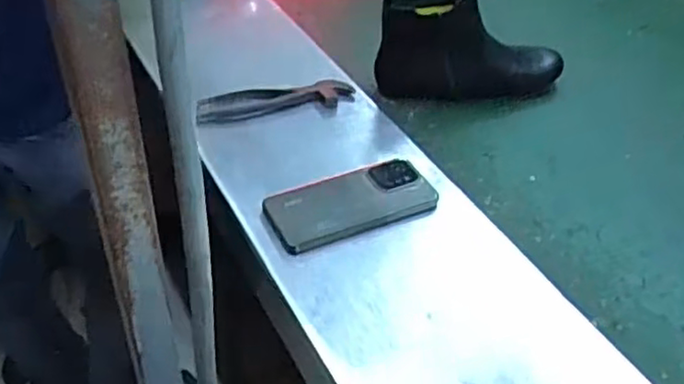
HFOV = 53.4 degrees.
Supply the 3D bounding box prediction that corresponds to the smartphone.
[{"bbox_3d":[0.008,0.010,0.708,0.169,0.012,0.080,-18,50,-17],"label":"smartphone"}]

